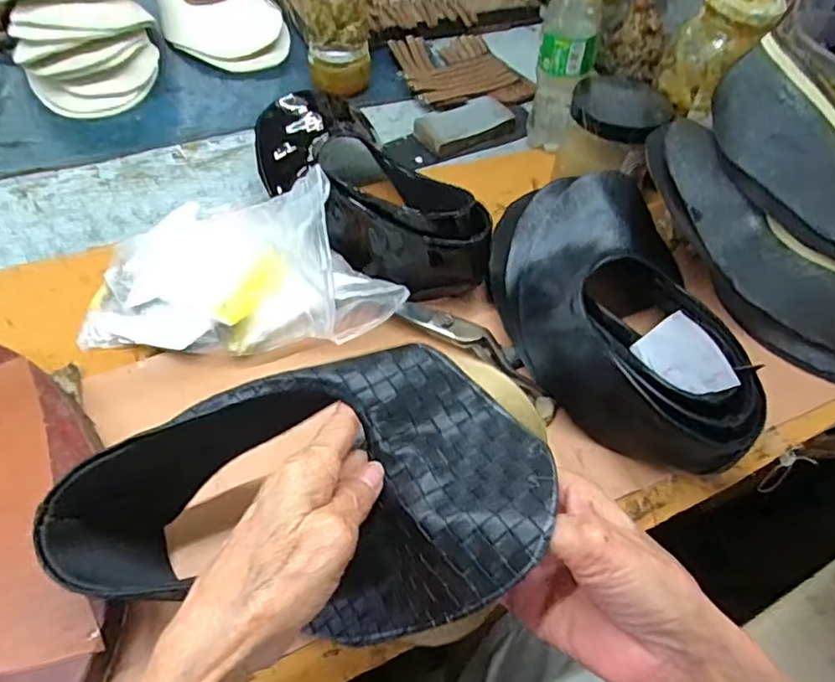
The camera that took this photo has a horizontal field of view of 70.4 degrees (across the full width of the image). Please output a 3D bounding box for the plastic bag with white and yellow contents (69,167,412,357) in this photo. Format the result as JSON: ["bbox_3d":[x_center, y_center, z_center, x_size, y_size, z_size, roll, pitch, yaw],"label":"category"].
[{"bbox_3d":[-0.131,-0.065,0.456,0.245,0.099,0.140,8,52,3],"label":"plastic bag with white and yellow contents"}]

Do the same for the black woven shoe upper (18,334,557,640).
[{"bbox_3d":[-0.061,0.083,0.306,0.249,0.083,0.120,-7,52,7],"label":"black woven shoe upper"}]

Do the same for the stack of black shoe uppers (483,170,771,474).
[{"bbox_3d":[0.148,-0.024,0.431,0.135,0.082,0.250,-20,56,-17],"label":"stack of black shoe uppers"}]

